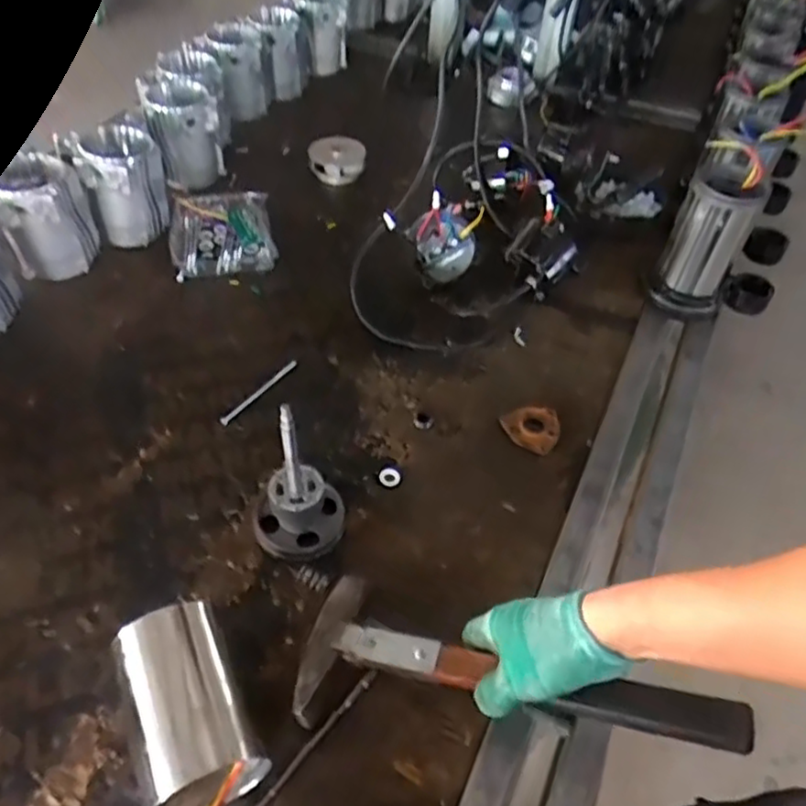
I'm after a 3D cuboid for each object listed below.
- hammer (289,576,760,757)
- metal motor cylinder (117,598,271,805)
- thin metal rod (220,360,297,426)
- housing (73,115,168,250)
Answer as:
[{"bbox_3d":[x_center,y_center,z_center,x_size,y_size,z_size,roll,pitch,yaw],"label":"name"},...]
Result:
[{"bbox_3d":[0.079,0.217,0.510,0.333,0.029,0.115,4,47,23],"label":"hammer"},{"bbox_3d":[-0.168,0.240,0.522,0.079,0.087,0.140,-20,54,-20],"label":"metal motor cylinder"},{"bbox_3d":[-0.169,-0.015,0.788,0.008,0.009,0.125,29,53,19],"label":"thin metal rod"},{"bbox_3d":[-0.390,-0.314,0.941,0.102,0.143,0.126,-11,51,-13],"label":"housing"}]

